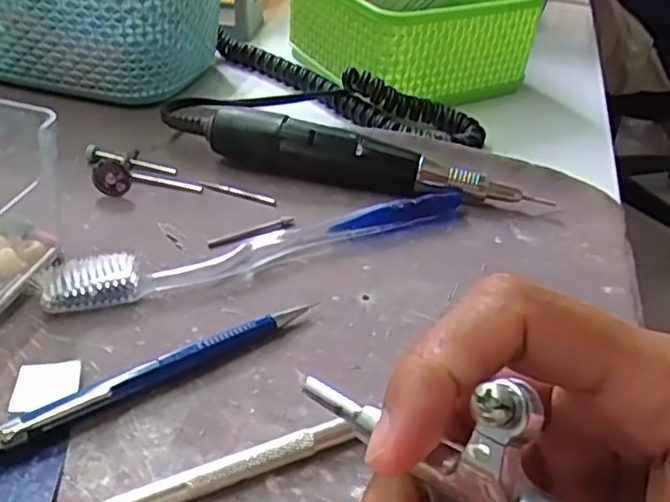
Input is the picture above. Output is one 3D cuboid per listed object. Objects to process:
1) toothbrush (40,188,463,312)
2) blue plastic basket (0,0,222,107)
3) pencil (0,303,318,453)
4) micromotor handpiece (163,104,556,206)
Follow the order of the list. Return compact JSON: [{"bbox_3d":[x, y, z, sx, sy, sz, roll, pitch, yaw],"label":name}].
[{"bbox_3d":[-0.024,-0.004,0.288,0.187,0.012,0.022,-12,41,-21],"label":"toothbrush"},{"bbox_3d":[-0.151,-0.151,0.401,0.153,0.089,0.088,13,39,10],"label":"blue plastic basket"},{"bbox_3d":[-0.065,0.043,0.221,0.133,0.013,0.007,-22,45,-31],"label":"pencil"},{"bbox_3d":[0.004,-0.047,0.333,0.183,0.029,0.026,13,39,11],"label":"micromotor handpiece"}]

